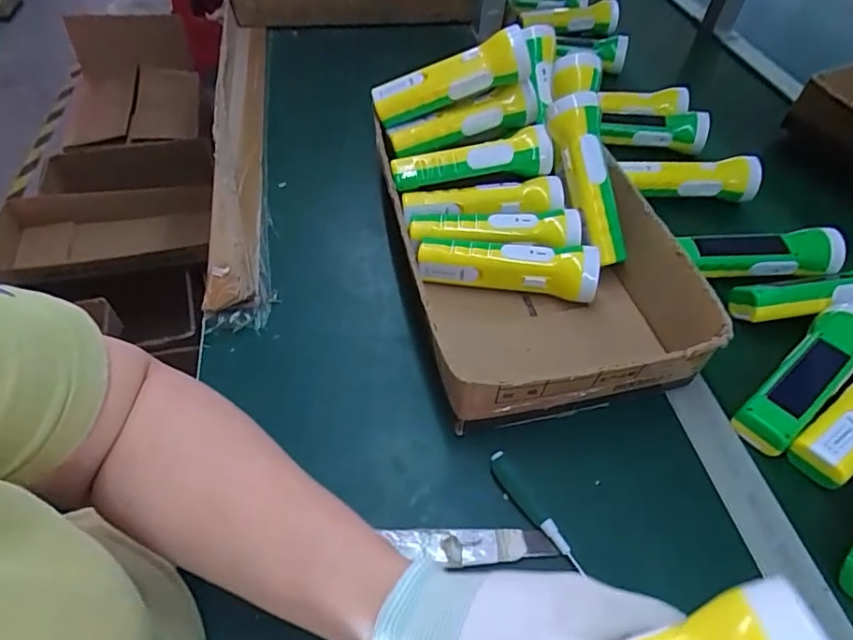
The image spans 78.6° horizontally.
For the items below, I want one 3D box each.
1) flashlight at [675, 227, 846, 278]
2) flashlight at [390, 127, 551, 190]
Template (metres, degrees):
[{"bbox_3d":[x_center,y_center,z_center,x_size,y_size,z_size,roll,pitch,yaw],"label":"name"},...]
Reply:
[{"bbox_3d":[0.348,-0.070,0.543,0.172,0.041,0.053,4,51,0],"label":"flashlight"},{"bbox_3d":[0.049,-0.164,0.546,0.171,0.039,0.045,-10,52,-10],"label":"flashlight"}]

